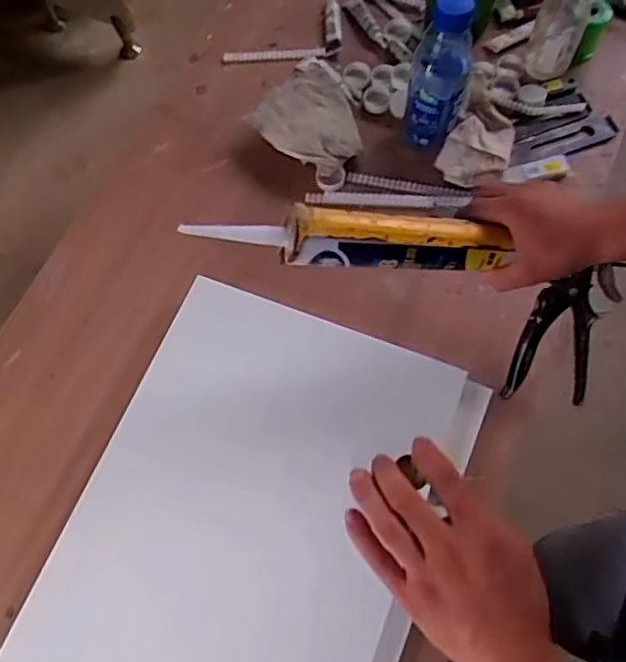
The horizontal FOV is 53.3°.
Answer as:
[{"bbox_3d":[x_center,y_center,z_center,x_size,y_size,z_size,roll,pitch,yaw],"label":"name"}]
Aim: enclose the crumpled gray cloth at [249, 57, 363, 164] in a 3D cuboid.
[{"bbox_3d":[-0.013,-0.285,0.807,0.126,0.047,0.203,-10,67,-2],"label":"crumpled gray cloth"}]

